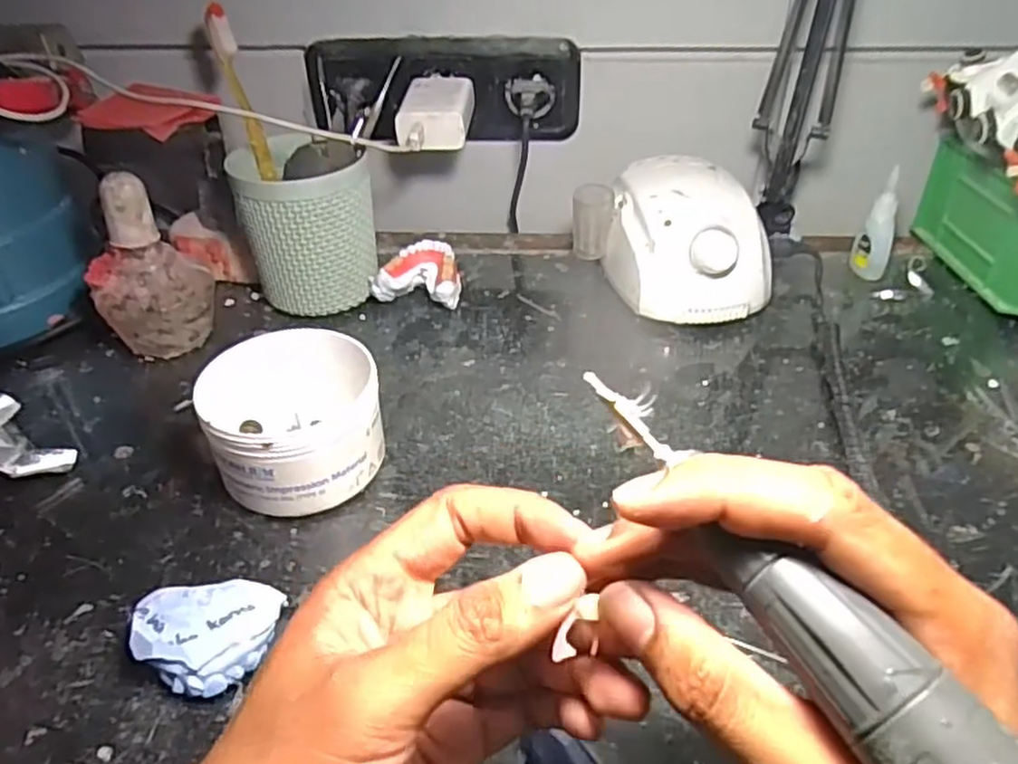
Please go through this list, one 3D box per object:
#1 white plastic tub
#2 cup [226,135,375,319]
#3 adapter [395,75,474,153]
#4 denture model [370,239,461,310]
[{"bbox_3d":[-0.113,0.022,0.390,0.088,0.071,0.078,-12,39,-14],"label":"white plastic tub"},{"bbox_3d":[-0.145,-0.112,0.532,0.092,0.112,0.086,-9,38,-10],"label":"cup"},{"bbox_3d":[-0.056,-0.209,0.561,0.053,0.033,0.085,1,38,3],"label":"adapter"},{"bbox_3d":[-0.066,-0.080,0.551,0.063,0.036,0.048,7,38,10],"label":"denture model"}]

